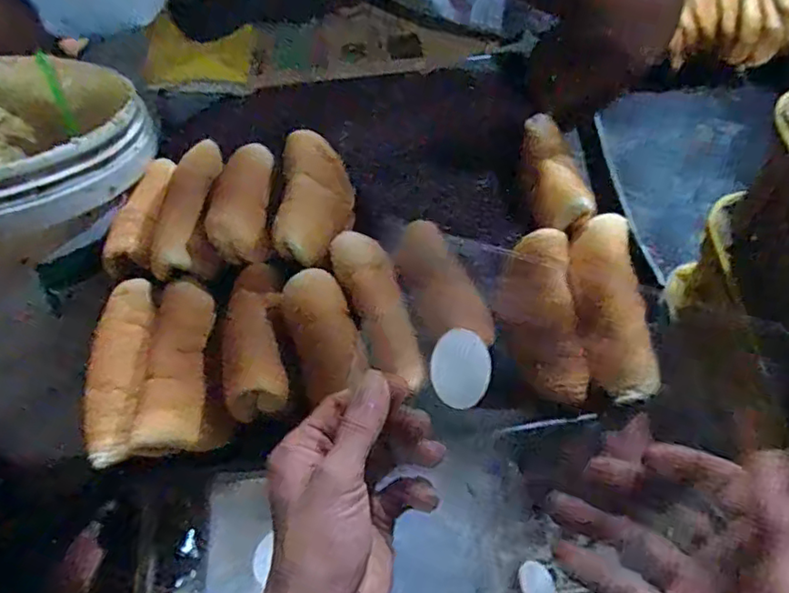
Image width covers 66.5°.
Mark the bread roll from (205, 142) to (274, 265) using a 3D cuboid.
[{"bbox_3d":[-0.135,-0.089,0.537,0.040,0.034,0.124,1,60,2],"label":"bread roll"}]

